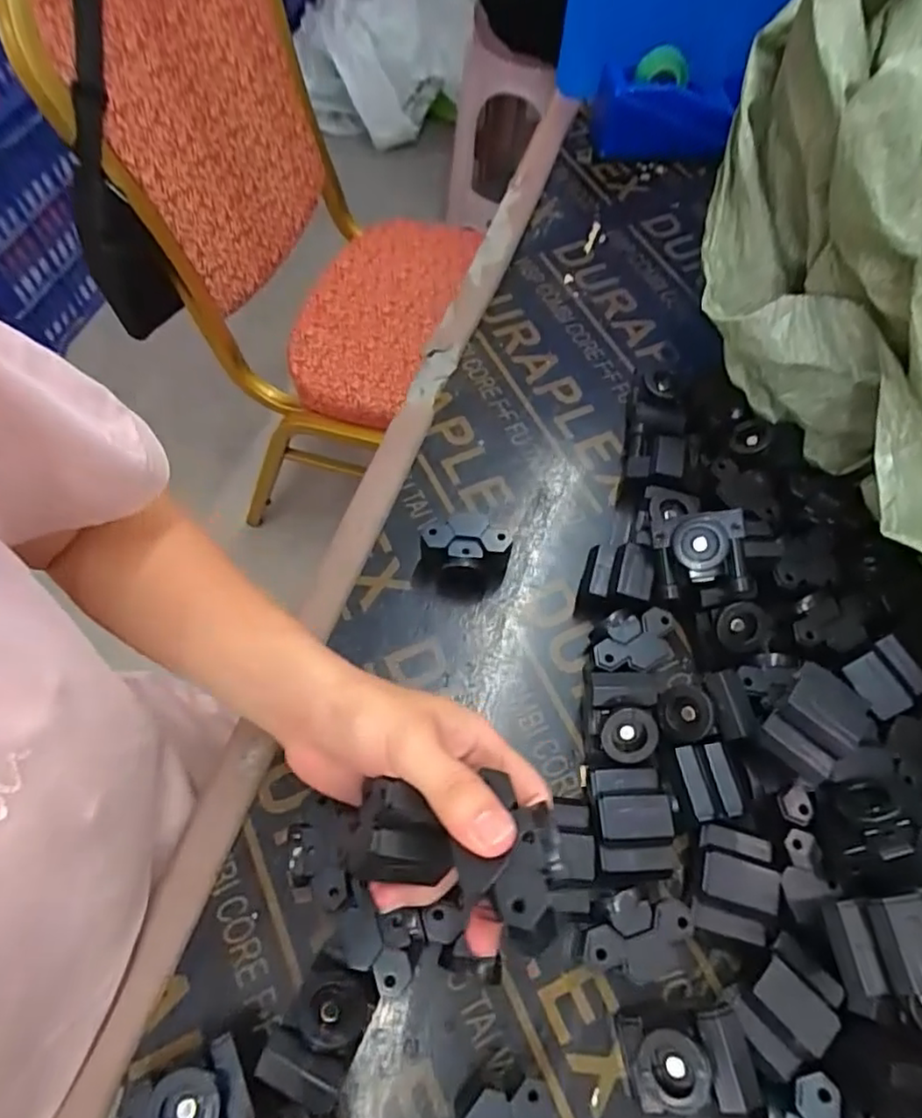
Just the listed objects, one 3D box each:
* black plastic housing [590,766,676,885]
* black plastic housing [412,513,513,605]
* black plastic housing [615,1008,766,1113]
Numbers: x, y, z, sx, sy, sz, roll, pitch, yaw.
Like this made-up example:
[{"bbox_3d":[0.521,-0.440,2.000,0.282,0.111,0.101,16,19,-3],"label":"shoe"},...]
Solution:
[{"bbox_3d":[0.093,0.142,0.348,0.038,0.021,0.057,-3,63,-2],"label":"black plastic housing"},{"bbox_3d":[0.001,0.000,0.427,0.063,0.042,0.045,-2,63,-3],"label":"black plastic housing"},{"bbox_3d":[0.106,0.239,0.310,0.055,0.045,0.039,-4,63,-4],"label":"black plastic housing"}]

